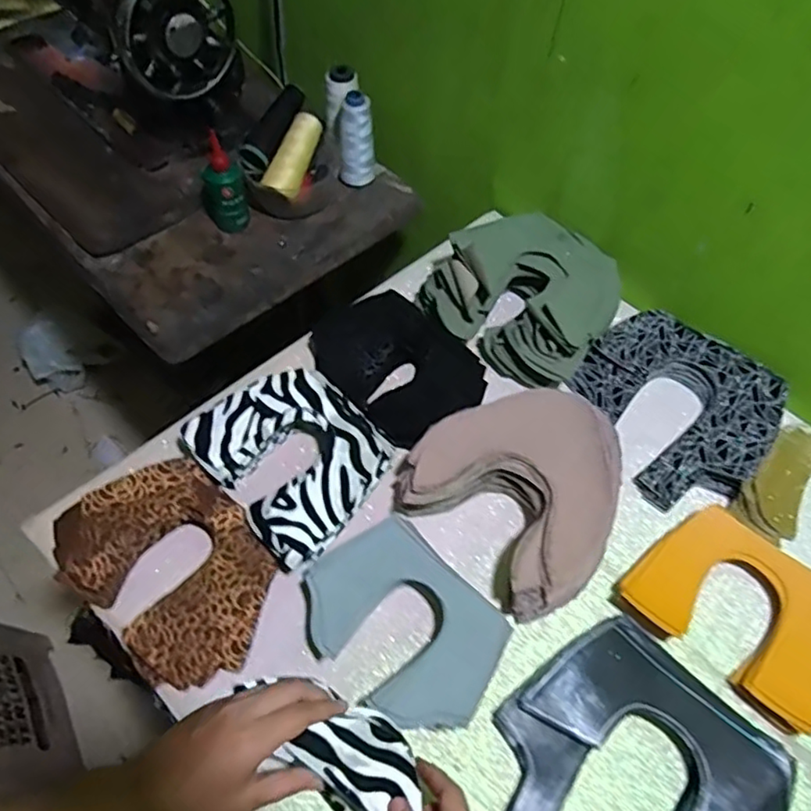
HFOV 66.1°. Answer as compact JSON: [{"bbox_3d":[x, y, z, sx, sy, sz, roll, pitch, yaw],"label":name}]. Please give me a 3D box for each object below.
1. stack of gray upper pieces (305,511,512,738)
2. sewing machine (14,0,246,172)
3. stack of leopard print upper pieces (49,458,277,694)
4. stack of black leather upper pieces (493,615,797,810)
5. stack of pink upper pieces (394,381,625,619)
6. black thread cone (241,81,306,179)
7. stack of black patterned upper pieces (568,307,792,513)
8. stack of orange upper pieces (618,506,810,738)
[{"bbox_3d":[-0.003,0.173,0.497,0.158,0.028,0.116,40,64,20],"label":"stack of gray upper pieces"},{"bbox_3d":[-0.372,-0.499,0.786,0.176,0.206,0.375,-36,66,-22],"label":"sewing machine"},{"bbox_3d":[-0.193,0.130,0.517,0.182,0.033,0.134,38,63,19],"label":"stack of leopard print upper pieces"},{"bbox_3d":[0.165,0.267,0.446,0.185,0.030,0.184,40,64,20],"label":"stack of black leather upper pieces"},{"bbox_3d":[0.107,0.066,0.548,0.181,0.045,0.178,-39,67,-24],"label":"stack of pink upper pieces"},{"bbox_3d":[-0.159,-0.332,0.748,0.037,0.036,0.121,24,79,12],"label":"black thread cone"},{"bbox_3d":[0.265,0.000,0.622,0.185,0.035,0.183,39,64,20],"label":"stack of black patterned upper pieces"},{"bbox_3d":[0.276,0.164,0.515,0.159,0.028,0.117,36,63,18],"label":"stack of orange upper pieces"}]

